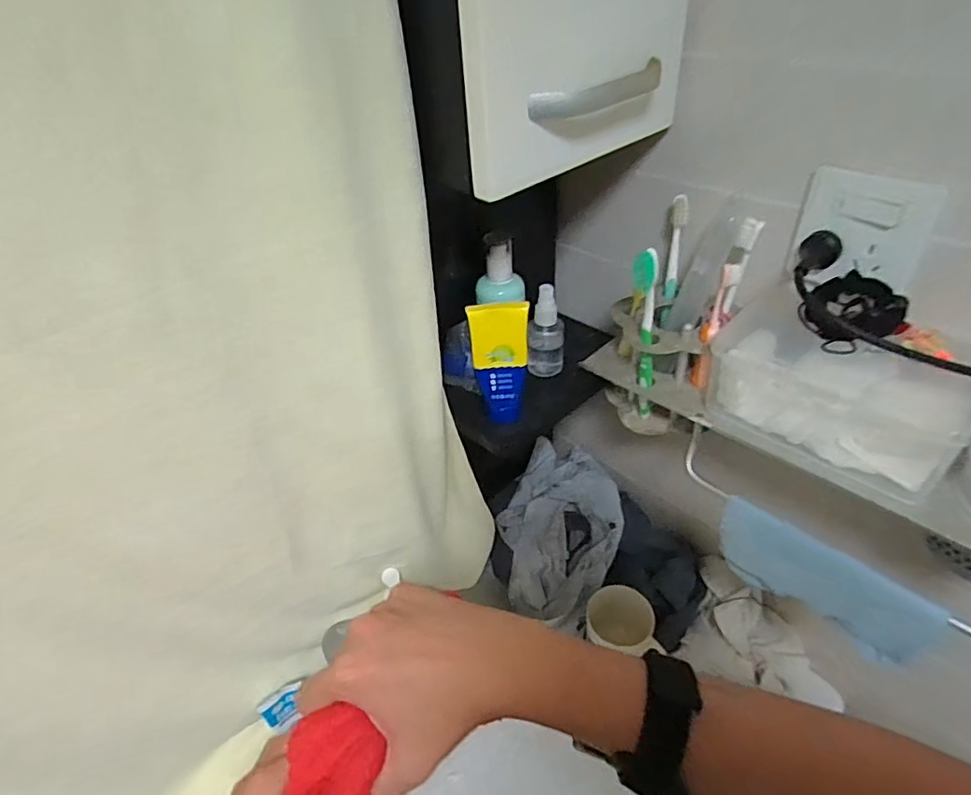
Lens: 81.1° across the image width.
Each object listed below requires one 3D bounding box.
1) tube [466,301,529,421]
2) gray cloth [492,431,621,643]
[{"bbox_3d":[0.014,-0.029,0.519,0.052,0.111,0.029,-3,40,2],"label":"tube"},{"bbox_3d":[0.100,0.189,0.766,0.145,0.132,0.201,16,44,23],"label":"gray cloth"}]

